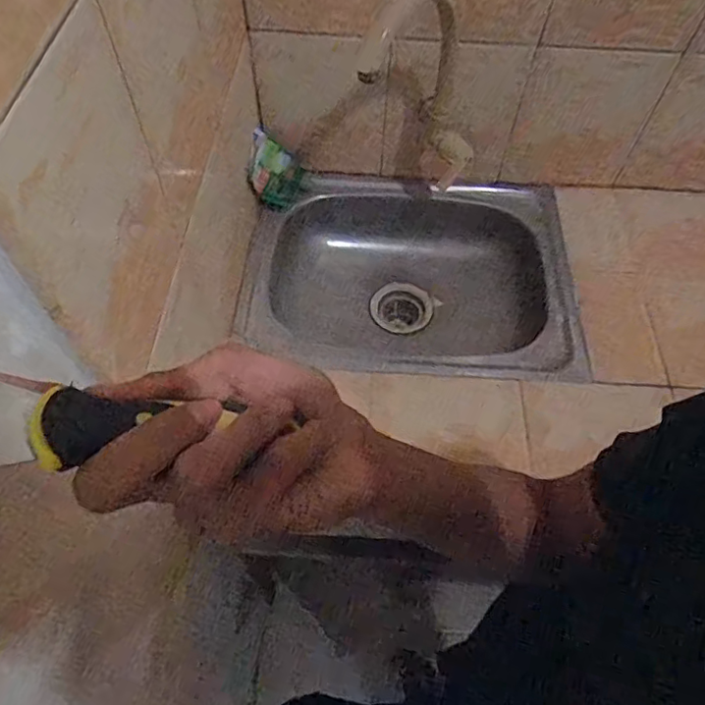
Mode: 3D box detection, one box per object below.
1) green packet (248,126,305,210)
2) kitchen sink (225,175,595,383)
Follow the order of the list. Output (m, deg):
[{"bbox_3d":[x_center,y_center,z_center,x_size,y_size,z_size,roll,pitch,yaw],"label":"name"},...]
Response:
[{"bbox_3d":[-0.129,-0.291,0.909,0.021,0.114,0.093,23,85,44],"label":"green packet"},{"bbox_3d":[0.084,-0.100,0.931,0.489,0.157,0.379,4,59,1],"label":"kitchen sink"}]

